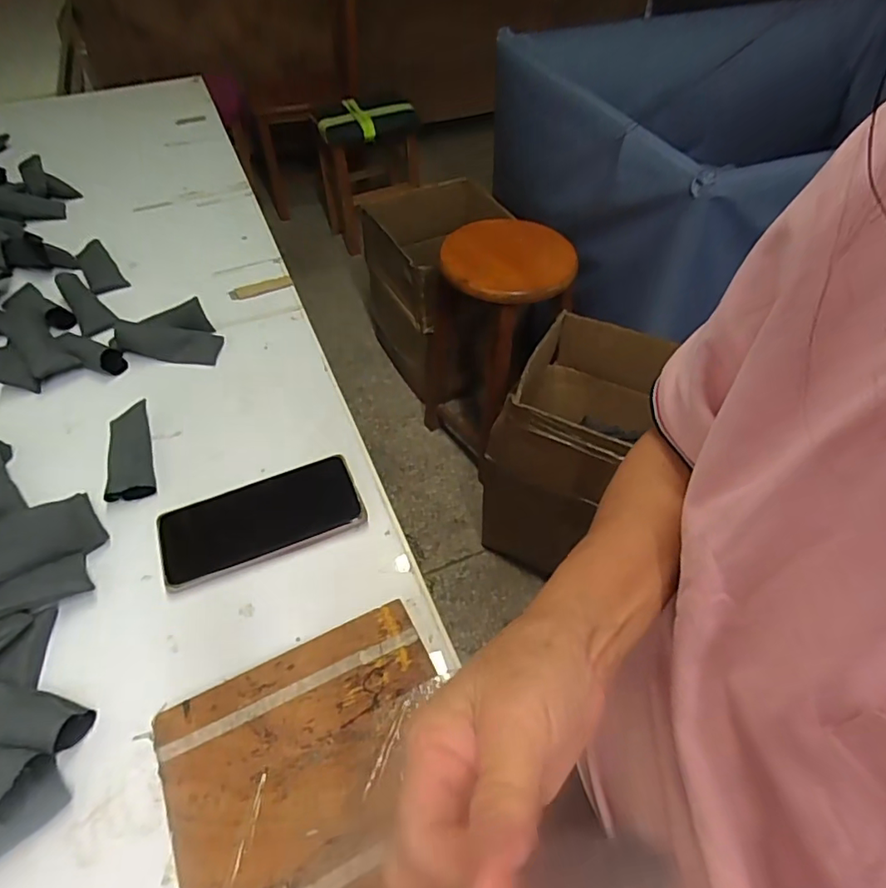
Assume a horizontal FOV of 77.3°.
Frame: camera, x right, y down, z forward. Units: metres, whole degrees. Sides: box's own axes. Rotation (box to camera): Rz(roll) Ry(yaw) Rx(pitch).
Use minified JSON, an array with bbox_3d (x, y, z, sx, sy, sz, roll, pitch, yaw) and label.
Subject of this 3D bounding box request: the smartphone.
[{"bbox_3d":[-0.151,0.062,0.465,0.159,0.015,0.081,-19,52,-15],"label":"smartphone"}]

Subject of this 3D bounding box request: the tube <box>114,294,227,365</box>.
[{"bbox_3d":[-0.300,-0.125,0.617,0.103,0.034,0.067,2,49,3],"label":"tube"}]

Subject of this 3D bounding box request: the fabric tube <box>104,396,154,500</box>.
[{"bbox_3d":[-0.285,0.005,0.505,0.036,0.019,0.108,-16,51,-13],"label":"fabric tube"}]

